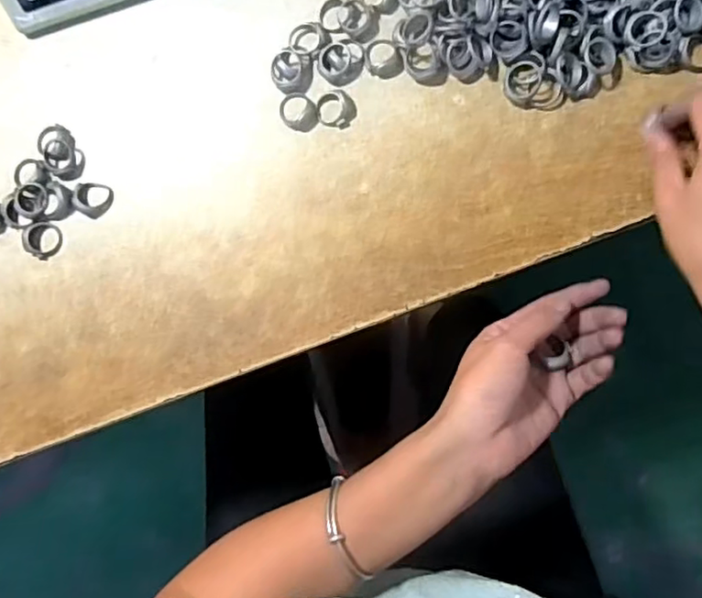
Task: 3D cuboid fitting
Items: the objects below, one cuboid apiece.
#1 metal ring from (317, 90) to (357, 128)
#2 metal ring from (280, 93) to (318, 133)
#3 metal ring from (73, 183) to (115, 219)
[{"bbox_3d":[-0.009,-0.125,0.402,0.026,0.007,0.022,16,89,6],"label":"metal ring"},{"bbox_3d":[-0.035,-0.124,0.406,0.022,0.004,0.028,-42,84,2],"label":"metal ring"},{"bbox_3d":[-0.178,-0.070,0.418,0.025,0.008,0.025,0,87,6],"label":"metal ring"}]

